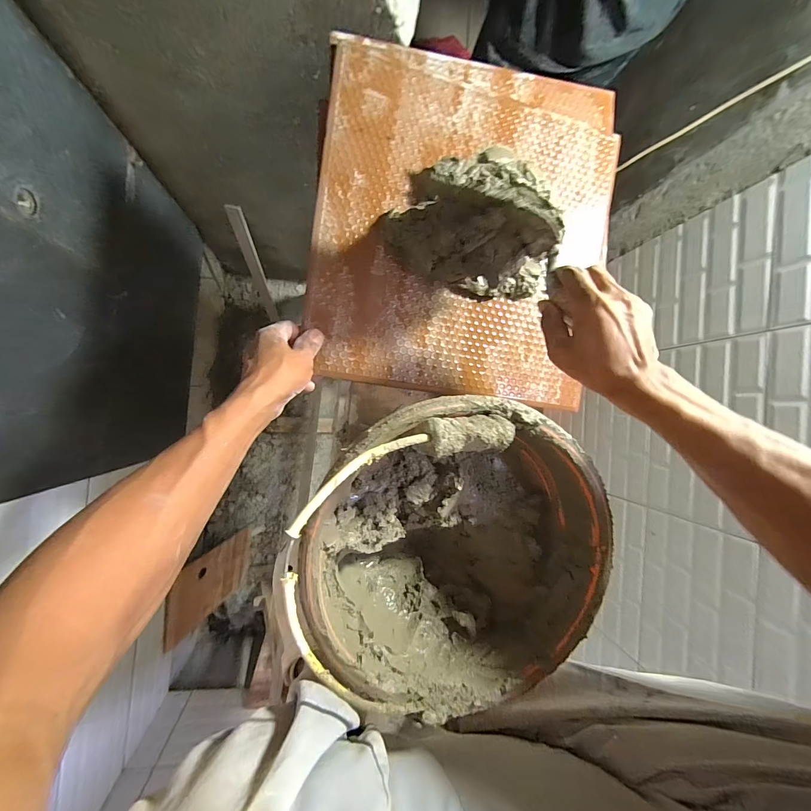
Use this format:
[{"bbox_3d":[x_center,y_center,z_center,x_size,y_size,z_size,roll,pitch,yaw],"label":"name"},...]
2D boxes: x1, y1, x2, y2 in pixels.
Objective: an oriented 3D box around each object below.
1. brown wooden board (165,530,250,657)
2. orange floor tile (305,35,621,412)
[{"bbox_3d":[-0.672,0.618,1.266,0.023,0.421,0.243,8,91,6],"label":"brown wooden board"},{"bbox_3d":[0.089,-0.233,0.475,0.395,0.012,0.435,5,91,-12],"label":"orange floor tile"}]

